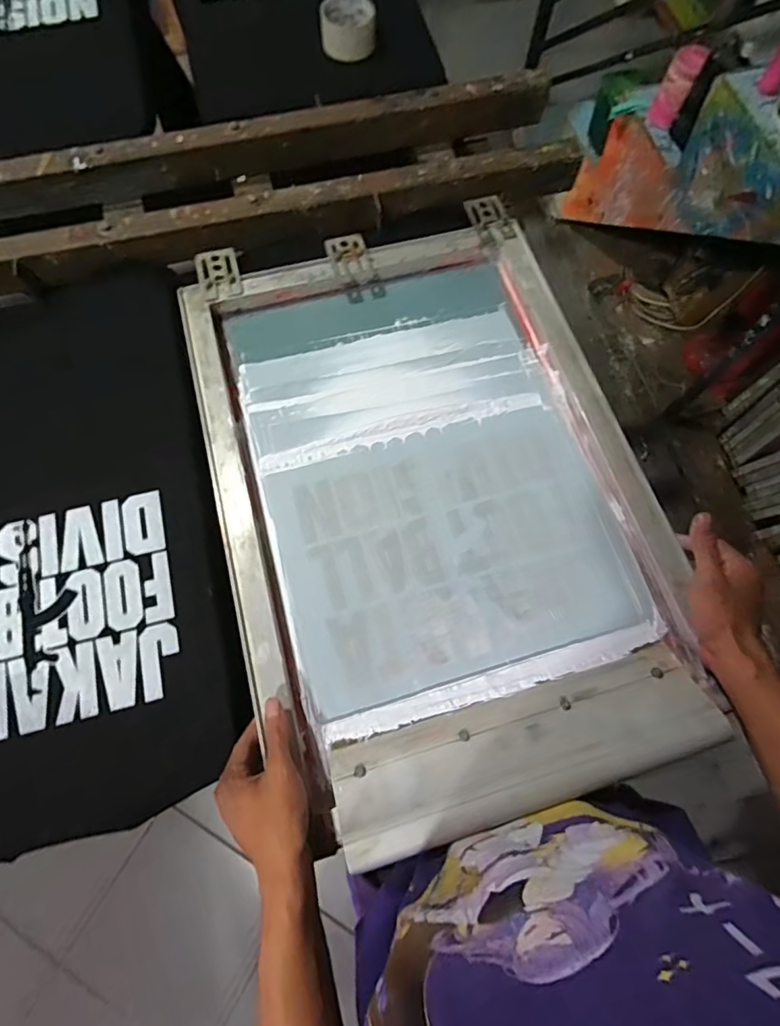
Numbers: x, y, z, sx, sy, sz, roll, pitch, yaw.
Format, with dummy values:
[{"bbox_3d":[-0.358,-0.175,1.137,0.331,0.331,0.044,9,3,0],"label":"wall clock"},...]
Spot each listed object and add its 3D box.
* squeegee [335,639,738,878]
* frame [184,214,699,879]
[{"bbox_3d":[0.123,0.215,0.478,0.345,0.028,0.099,-14,46,-7],"label":"squeegee"},{"bbox_3d":[0.030,-0.086,0.619,0.458,0.039,0.587,-15,72,-5],"label":"frame"}]

